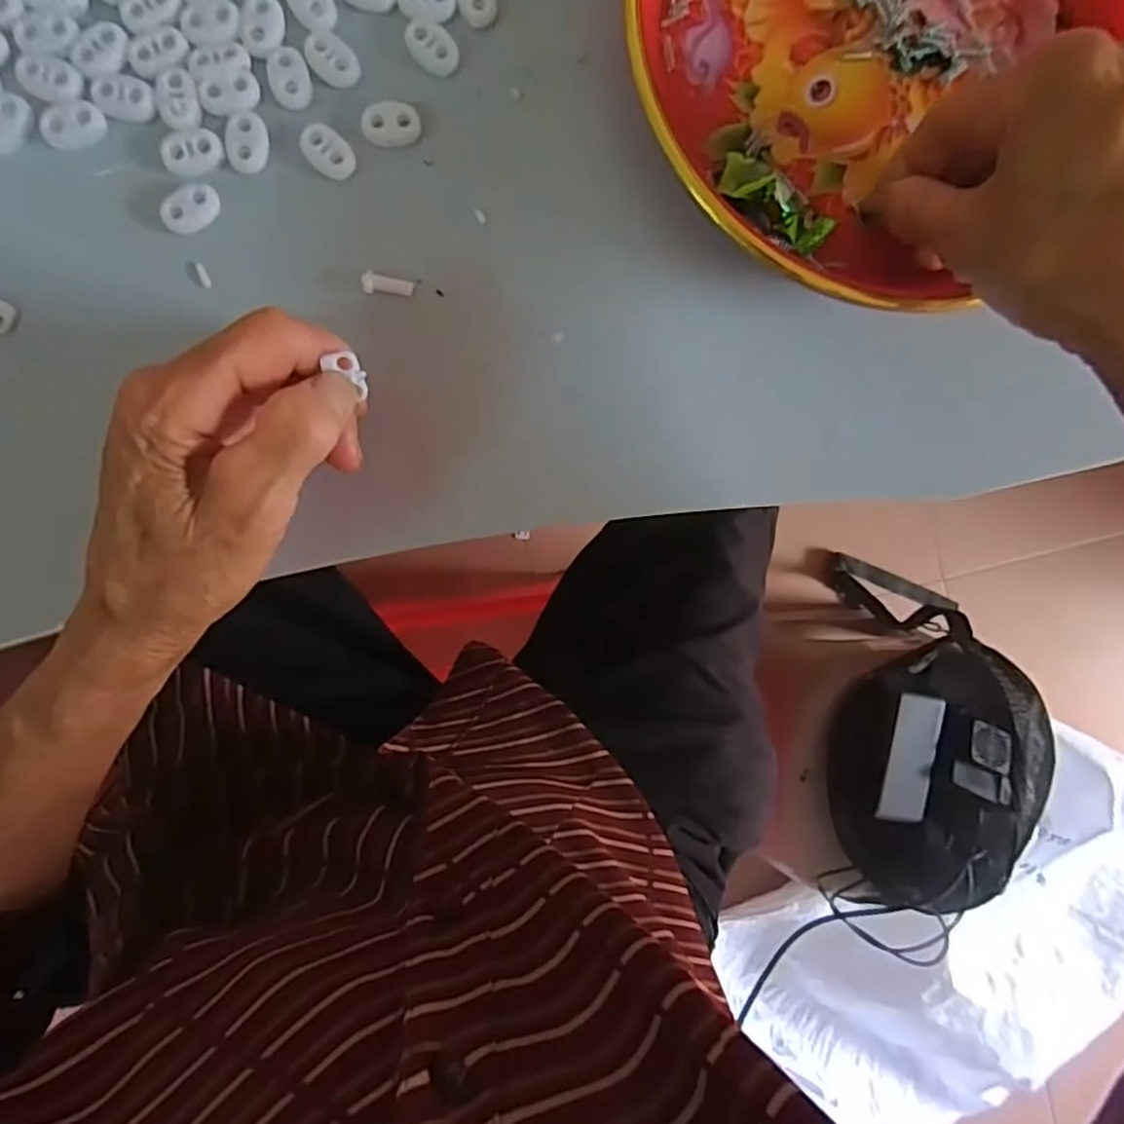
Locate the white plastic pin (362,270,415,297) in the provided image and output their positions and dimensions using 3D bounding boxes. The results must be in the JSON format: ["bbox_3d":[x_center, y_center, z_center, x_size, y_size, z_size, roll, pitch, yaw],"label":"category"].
[{"bbox_3d":[-0.068,-0.108,0.267,0.019,0.004,0.009,4,92,-18],"label":"white plastic pin"}]

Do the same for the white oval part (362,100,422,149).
[{"bbox_3d":[-0.065,-0.168,0.264,0.021,0.004,0.016,3,92,-5],"label":"white oval part"}]

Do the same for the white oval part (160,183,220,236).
[{"bbox_3d":[-0.140,-0.133,0.259,0.021,0.005,0.014,-40,95,-3],"label":"white oval part"}]

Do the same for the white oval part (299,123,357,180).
[{"bbox_3d":[-0.089,-0.157,0.262,0.022,0.004,0.015,44,88,-5],"label":"white oval part"}]

